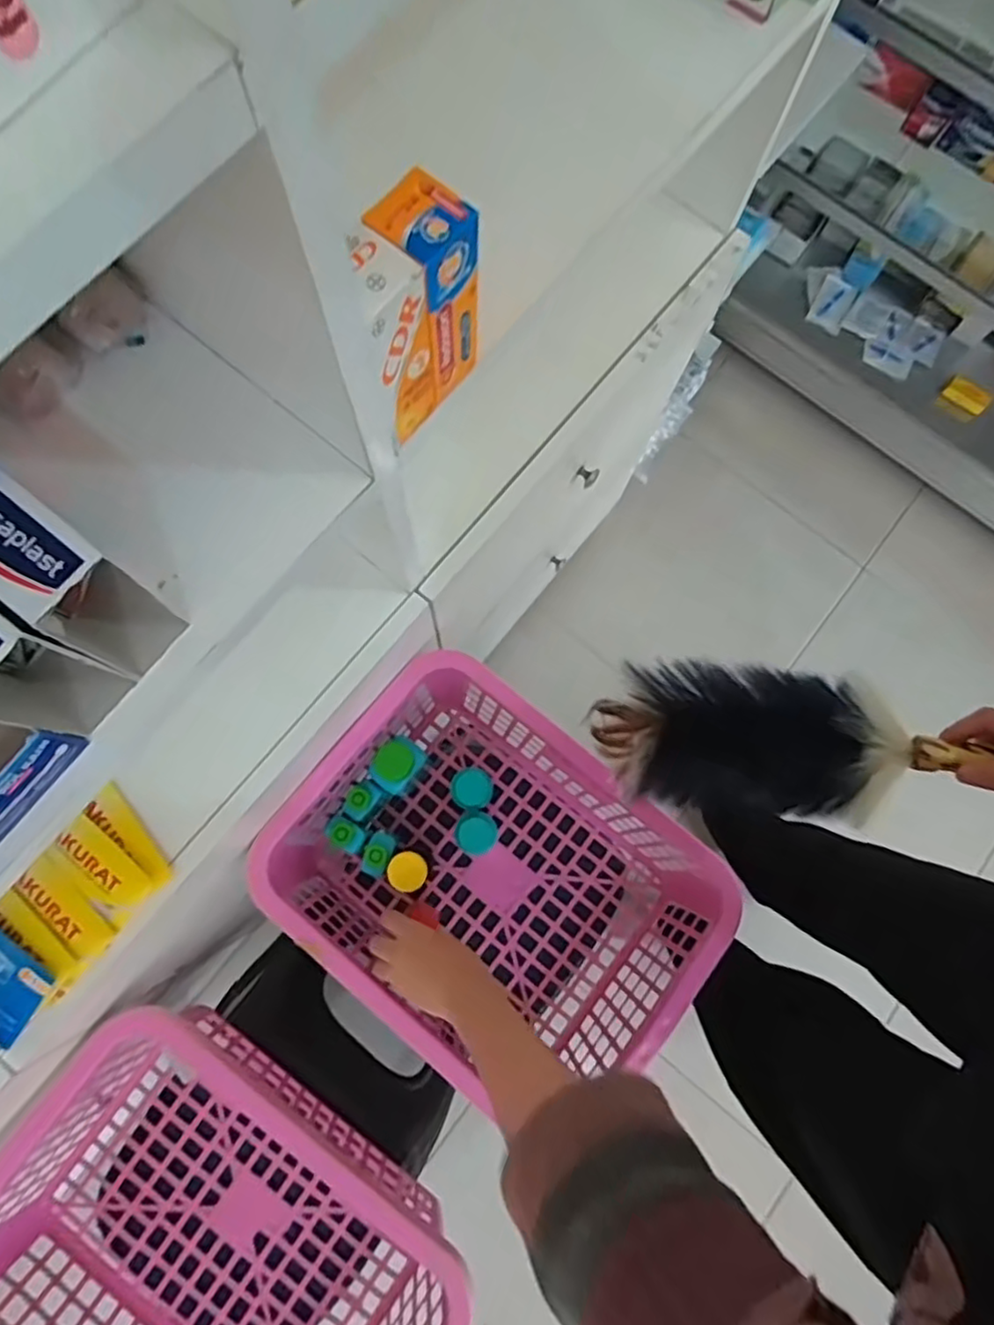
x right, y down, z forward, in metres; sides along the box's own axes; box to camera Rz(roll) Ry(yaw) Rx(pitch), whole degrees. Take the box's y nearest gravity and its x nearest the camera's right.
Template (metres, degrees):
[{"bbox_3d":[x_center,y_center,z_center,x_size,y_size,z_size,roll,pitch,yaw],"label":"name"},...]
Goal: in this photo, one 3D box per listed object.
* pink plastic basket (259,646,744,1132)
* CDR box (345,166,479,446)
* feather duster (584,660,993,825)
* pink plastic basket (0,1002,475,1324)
[{"bbox_3d":[-0.005,0.224,0.698,0.407,0.157,0.308,39,81,6],"label":"pink plastic basket"},{"bbox_3d":[-0.045,-0.174,0.330,0.039,0.097,0.071,40,81,6],"label":"CDR box"},{"bbox_3d":[0.194,0.052,0.455,0.245,0.073,0.101,3,79,12],"label":"feather duster"},{"bbox_3d":[-0.261,0.551,0.617,0.414,0.152,0.303,34,81,5],"label":"pink plastic basket"}]

